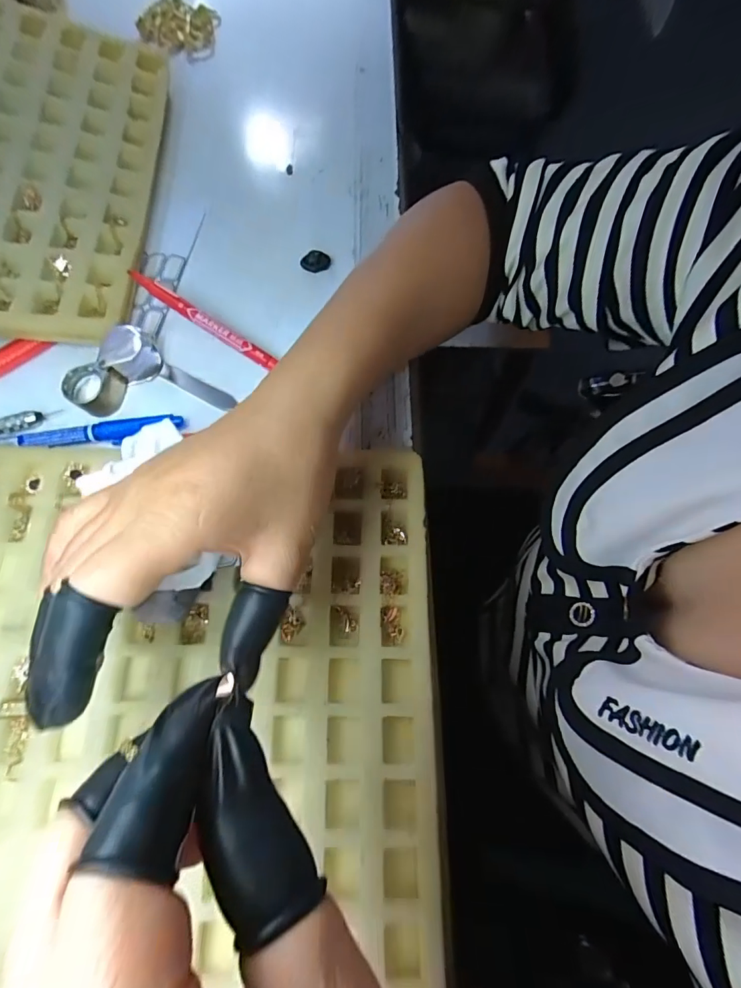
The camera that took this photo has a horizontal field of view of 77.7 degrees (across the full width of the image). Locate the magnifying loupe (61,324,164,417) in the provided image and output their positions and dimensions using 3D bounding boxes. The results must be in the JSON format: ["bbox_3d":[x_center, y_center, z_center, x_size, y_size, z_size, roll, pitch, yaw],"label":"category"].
[{"bbox_3d":[-0.150,-0.075,0.272,0.024,0.026,0.060,31,72,10],"label":"magnifying loupe"}]

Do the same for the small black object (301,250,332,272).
[{"bbox_3d":[-0.038,-0.160,0.316,0.020,0.009,0.012,-17,71,-7],"label":"small black object"}]

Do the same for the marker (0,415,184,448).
[{"bbox_3d":[-0.182,-0.032,0.267,0.140,0.007,0.013,-8,65,-5],"label":"marker"}]

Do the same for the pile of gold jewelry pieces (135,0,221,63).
[{"bbox_3d":[-0.166,-0.413,0.406,0.069,0.020,0.052,24,71,8],"label":"pile of gold jewelry pieces"}]

